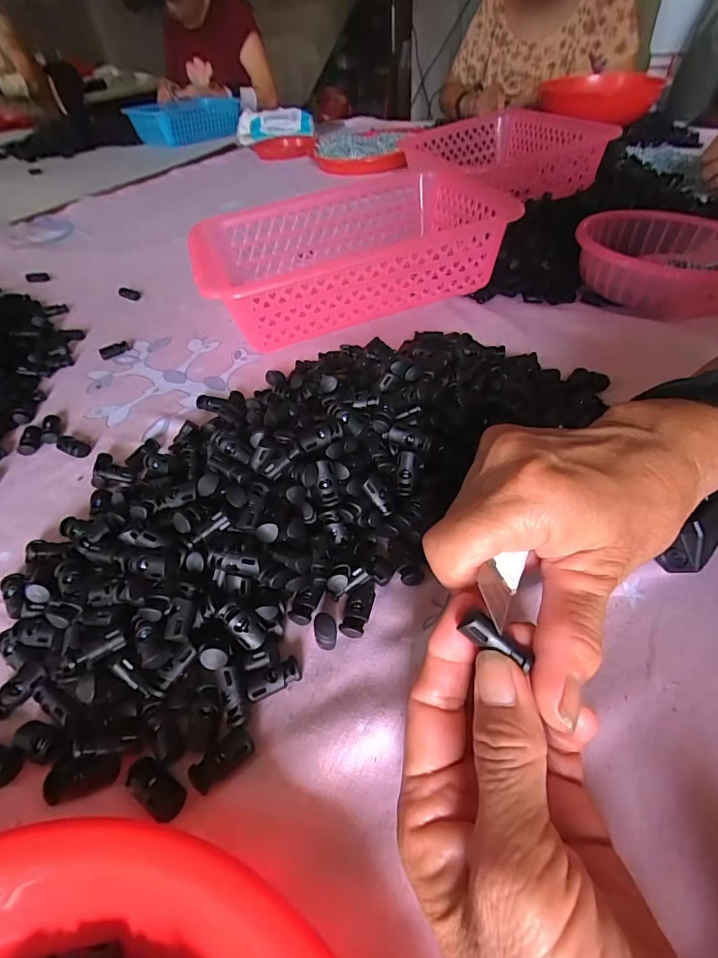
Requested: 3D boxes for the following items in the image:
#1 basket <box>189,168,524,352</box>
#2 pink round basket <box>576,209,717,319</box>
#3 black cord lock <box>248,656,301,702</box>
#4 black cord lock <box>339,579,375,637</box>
[{"bbox_3d":[-0.015,-0.241,0.487,0.297,0.090,0.205,-15,48,-10],"label":"basket"},{"bbox_3d":[0.313,-0.225,0.464,0.163,0.056,0.157,-2,47,2],"label":"pink round basket"},{"bbox_3d":[-0.042,0.098,0.220,0.026,0.010,0.012,-21,49,-15],"label":"black cord lock"},{"bbox_3d":[0.000,0.069,0.243,0.013,0.008,0.031,13,49,15],"label":"black cord lock"}]

